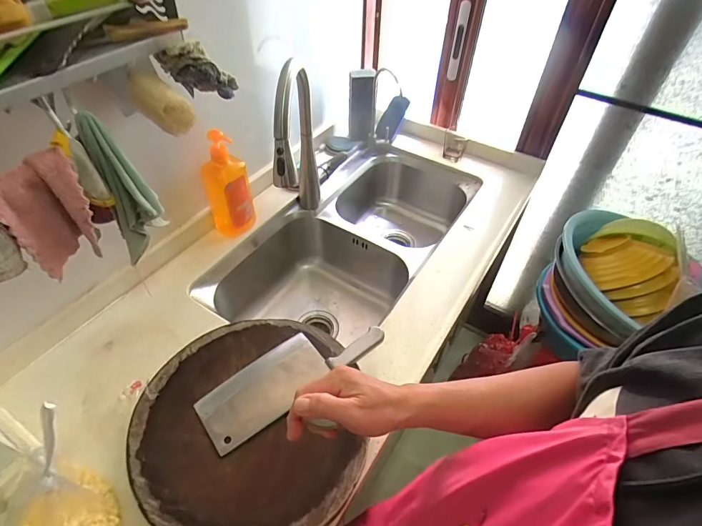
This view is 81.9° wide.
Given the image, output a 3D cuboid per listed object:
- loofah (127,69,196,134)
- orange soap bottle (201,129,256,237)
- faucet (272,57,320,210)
[{"bbox_3d":[-0.273,-0.229,0.580,0.101,0.049,0.052,39,73,9],"label":"loofah"},{"bbox_3d":[-0.279,-0.165,0.913,0.096,0.257,0.052,-12,49,-12],"label":"orange soap bottle"},{"bbox_3d":[-0.117,-0.224,0.914,0.066,0.395,0.311,0,48,-2],"label":"faucet"}]

